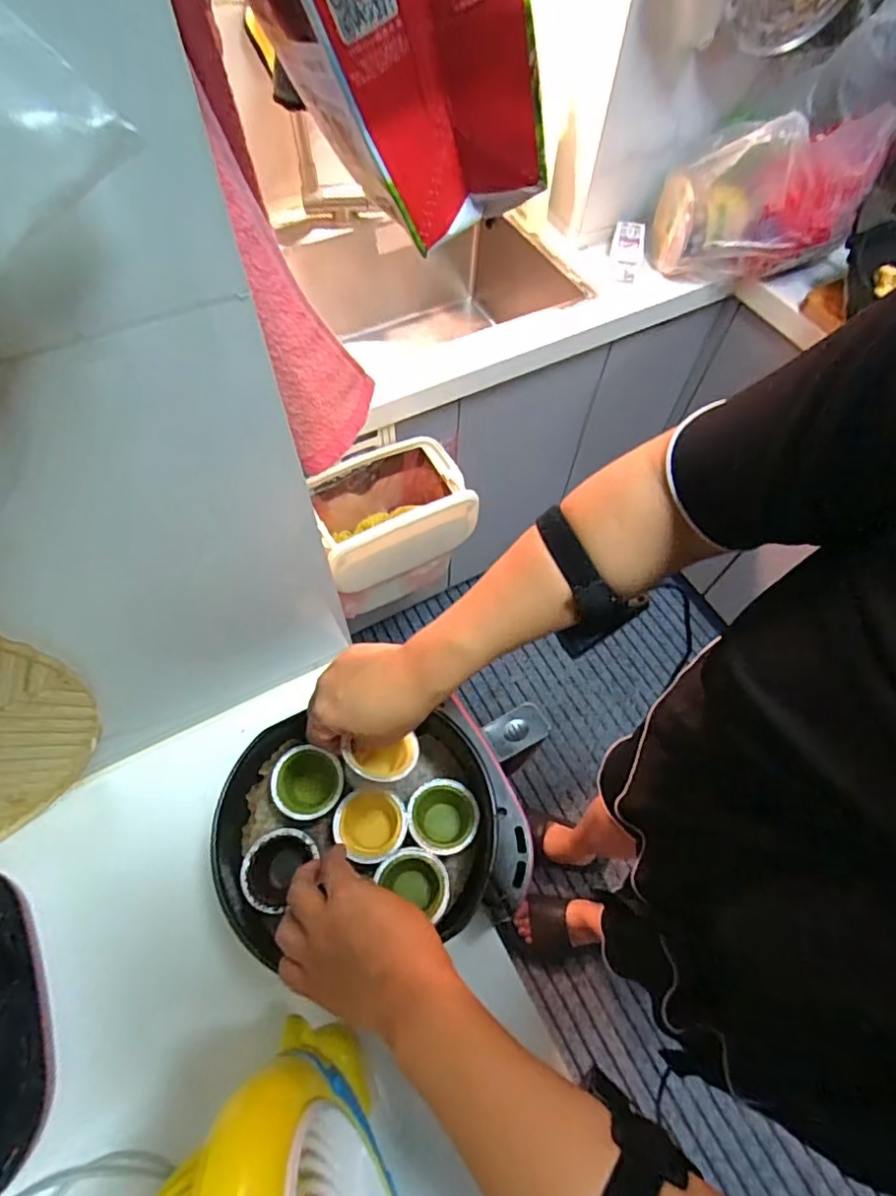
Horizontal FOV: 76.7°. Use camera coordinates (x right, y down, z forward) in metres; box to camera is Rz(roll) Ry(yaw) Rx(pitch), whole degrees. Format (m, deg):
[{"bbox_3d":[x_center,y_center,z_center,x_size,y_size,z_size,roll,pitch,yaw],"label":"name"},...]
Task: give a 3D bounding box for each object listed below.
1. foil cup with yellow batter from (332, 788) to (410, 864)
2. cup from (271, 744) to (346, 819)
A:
[{"bbox_3d":[-0.068,0.205,0.515,0.061,0.048,0.058,1,66,-1],"label":"foil cup with yellow batter"},{"bbox_3d":[-0.126,0.171,0.523,0.062,0.040,0.060,1,66,-1],"label":"cup"}]

